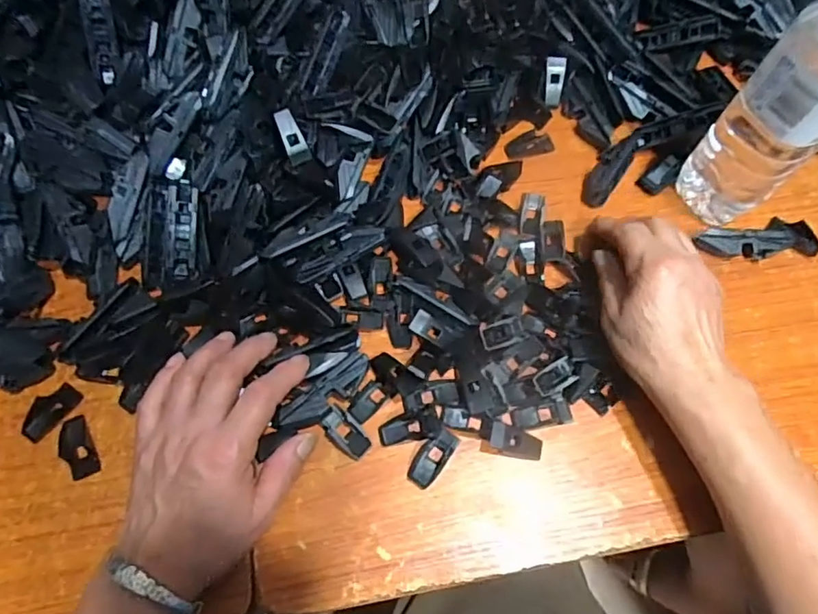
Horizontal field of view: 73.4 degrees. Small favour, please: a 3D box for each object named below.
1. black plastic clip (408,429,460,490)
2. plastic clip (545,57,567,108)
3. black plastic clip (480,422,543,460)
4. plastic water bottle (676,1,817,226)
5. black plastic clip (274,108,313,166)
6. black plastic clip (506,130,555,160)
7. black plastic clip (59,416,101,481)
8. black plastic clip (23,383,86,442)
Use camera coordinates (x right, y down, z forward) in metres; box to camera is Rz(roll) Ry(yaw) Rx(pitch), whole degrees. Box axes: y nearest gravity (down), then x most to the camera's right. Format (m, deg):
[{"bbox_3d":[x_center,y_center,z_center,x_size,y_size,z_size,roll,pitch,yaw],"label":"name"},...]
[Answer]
[{"bbox_3d":[0.016,0.103,0.375,0.019,0.004,0.042,34,71,10],"label":"black plastic clip"},{"bbox_3d":[0.131,-0.203,0.493,0.017,0.004,0.044,6,90,0],"label":"plastic clip"},{"bbox_3d":[0.072,0.092,0.375,0.040,0.012,0.018,9,69,1],"label":"black plastic clip"},{"bbox_3d":[0.257,-0.135,0.372,0.053,0.212,0.066,-36,74,-14],"label":"plastic water bottle"},{"bbox_3d":[-0.088,-0.128,0.415,0.017,0.005,0.040,-26,111,-12],"label":"black plastic clip"},{"bbox_3d":[0.105,-0.142,0.481,0.041,0.004,0.024,-14,70,-7],"label":"black plastic clip"},{"bbox_3d":[-0.226,0.097,0.375,0.021,0.005,0.041,-29,73,-13],"label":"black plastic clip"},{"bbox_3d":[-0.250,0.073,0.383,0.022,0.009,0.041,32,71,10],"label":"black plastic clip"}]

